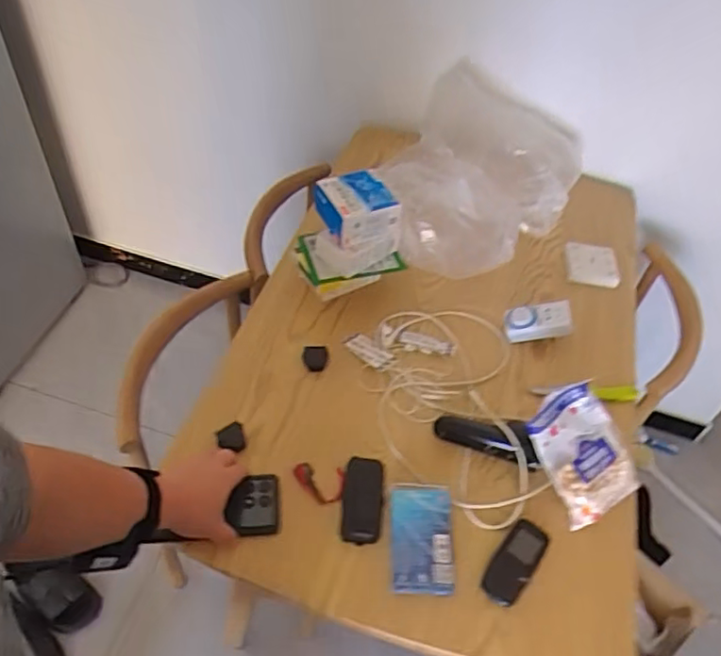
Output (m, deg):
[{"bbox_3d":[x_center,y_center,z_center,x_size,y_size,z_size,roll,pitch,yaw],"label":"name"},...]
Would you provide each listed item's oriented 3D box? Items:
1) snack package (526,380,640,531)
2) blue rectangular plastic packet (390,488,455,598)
[{"bbox_3d":[0.278,0.156,0.778,0.116,0.029,0.158,-25,89,-19],"label":"snack package"},{"bbox_3d":[0.072,0.247,0.730,0.069,0.013,0.128,3,49,-2],"label":"blue rectangular plastic packet"}]

